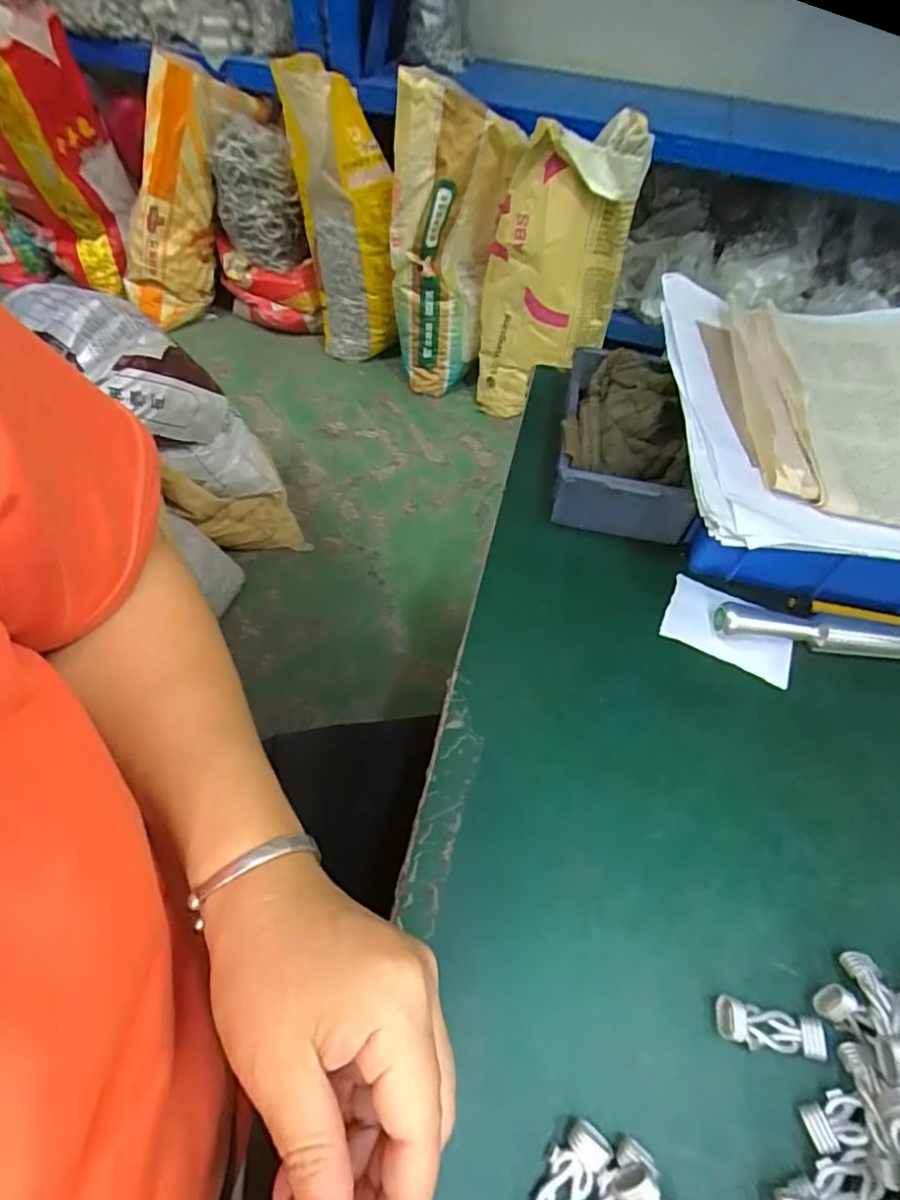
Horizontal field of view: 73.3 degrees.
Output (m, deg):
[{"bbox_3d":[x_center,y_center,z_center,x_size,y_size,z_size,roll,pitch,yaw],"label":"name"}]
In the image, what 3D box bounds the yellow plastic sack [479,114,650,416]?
[{"bbox_3d":[0.214,-0.667,1.322,0.274,0.588,0.166,7,54,0],"label":"yellow plastic sack"}]

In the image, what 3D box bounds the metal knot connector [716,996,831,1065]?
[{"bbox_3d":[0.135,0.182,0.256,0.045,0.008,0.015,12,54,4],"label":"metal knot connector"}]

